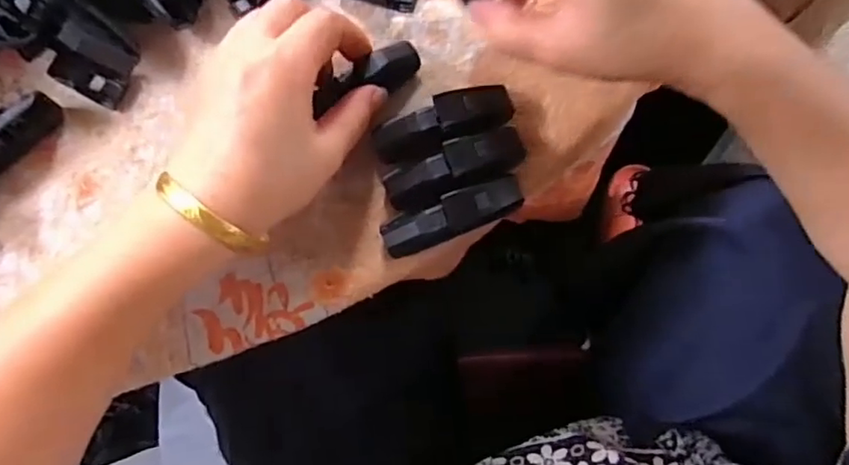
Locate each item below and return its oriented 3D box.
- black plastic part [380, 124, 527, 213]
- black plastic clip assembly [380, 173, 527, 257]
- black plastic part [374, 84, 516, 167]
[{"bbox_3d":[0.016,-0.032,0.295,0.071,0.020,0.024,-24,84,-3],"label":"black plastic part"},{"bbox_3d":[0.015,-0.008,0.293,0.074,0.017,0.019,-22,84,-2],"label":"black plastic clip assembly"},{"bbox_3d":[0.011,-0.056,0.303,0.074,0.024,0.023,-18,83,-2],"label":"black plastic part"}]

